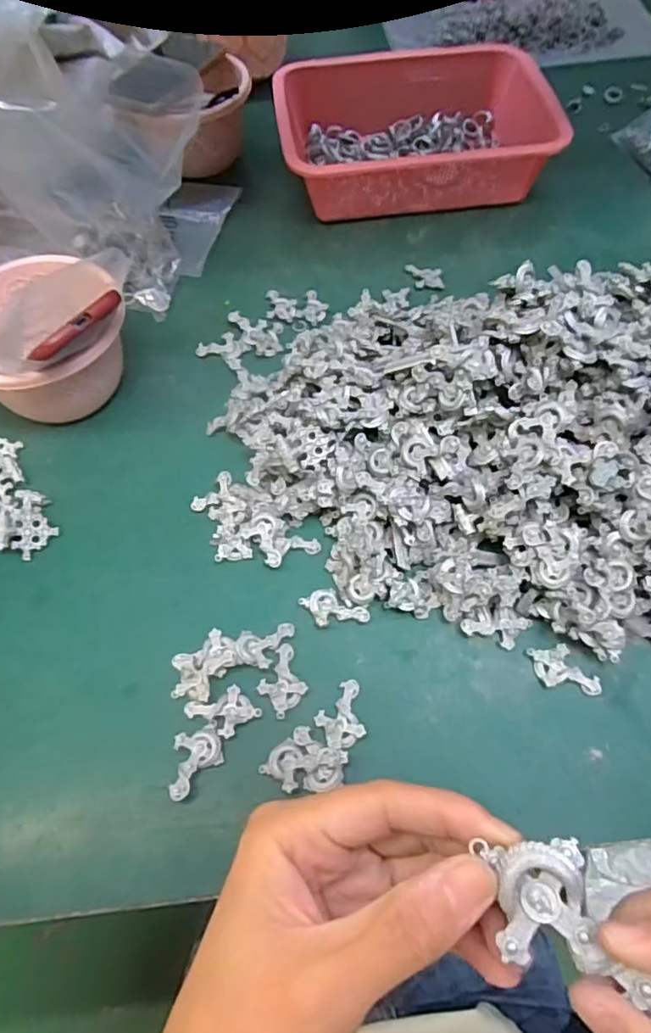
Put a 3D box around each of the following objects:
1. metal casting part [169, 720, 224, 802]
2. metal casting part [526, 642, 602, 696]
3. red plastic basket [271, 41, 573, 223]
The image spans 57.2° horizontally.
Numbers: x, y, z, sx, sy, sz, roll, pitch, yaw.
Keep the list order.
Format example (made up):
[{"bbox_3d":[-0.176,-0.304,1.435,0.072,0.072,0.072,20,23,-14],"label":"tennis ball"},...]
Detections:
[{"bbox_3d":[-0.083,0.159,0.390,0.030,0.014,0.046,-4,59,-1],"label":"metal casting part"},{"bbox_3d":[0.167,0.106,0.415,0.042,0.006,0.035,-4,59,-1],"label":"metal casting part"},{"bbox_3d":[0.101,-0.449,0.710,0.309,0.081,0.201,-7,59,-3],"label":"red plastic basket"}]

